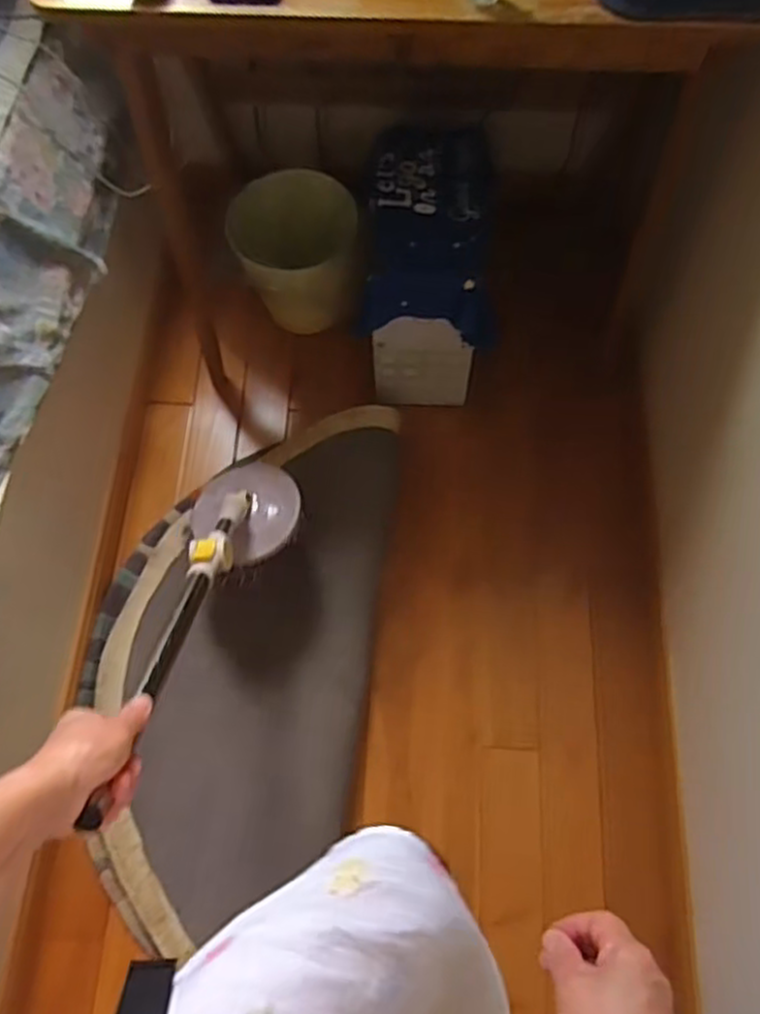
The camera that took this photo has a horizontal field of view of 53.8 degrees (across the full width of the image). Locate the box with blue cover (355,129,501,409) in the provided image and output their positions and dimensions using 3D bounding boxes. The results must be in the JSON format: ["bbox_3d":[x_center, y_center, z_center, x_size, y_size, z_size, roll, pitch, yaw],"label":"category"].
[{"bbox_3d":[0.089,-0.407,1.303,0.233,0.309,0.347,4,68,3],"label":"box with blue cover"}]

